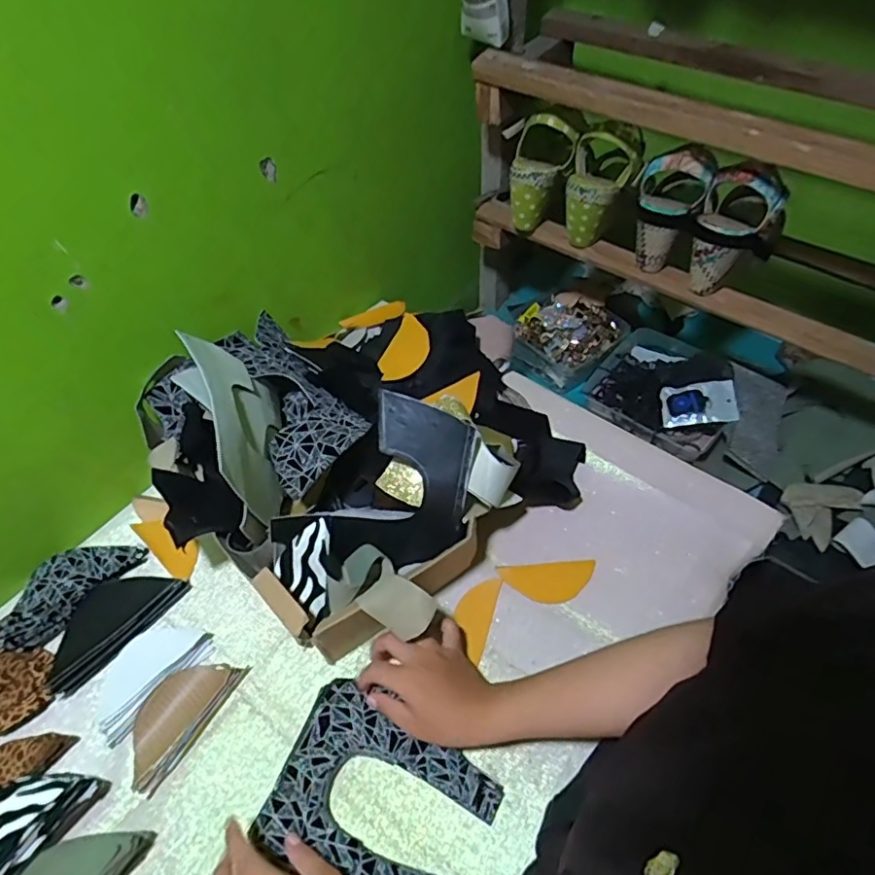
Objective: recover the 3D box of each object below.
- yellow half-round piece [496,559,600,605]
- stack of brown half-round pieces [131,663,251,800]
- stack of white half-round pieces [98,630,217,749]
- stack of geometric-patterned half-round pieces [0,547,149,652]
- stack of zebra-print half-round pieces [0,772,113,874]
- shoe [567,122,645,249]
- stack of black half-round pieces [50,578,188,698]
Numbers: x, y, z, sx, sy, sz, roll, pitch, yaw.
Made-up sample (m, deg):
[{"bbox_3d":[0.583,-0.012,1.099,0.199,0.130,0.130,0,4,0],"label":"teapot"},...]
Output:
[{"bbox_3d":[0.122,0.159,0.629,0.106,0.011,0.043,-4,52,0],"label":"yellow half-round piece"},{"bbox_3d":[-0.250,0.267,0.553,0.061,0.020,0.124,26,58,21],"label":"stack of brown half-round pieces"},{"bbox_3d":[-0.290,0.232,0.573,0.066,0.016,0.116,30,59,23],"label":"stack of white half-round pieces"},{"bbox_3d":[-0.405,0.157,0.619,0.075,0.022,0.145,28,59,22],"label":"stack of geometric-patterned half-round pieces"},{"bbox_3d":[-0.354,0.331,0.477,0.064,0.056,0.124,31,60,24],"label":"stack of zebra-print half-round pieces"},{"bbox_3d":[0.210,-0.324,0.740,0.082,0.143,0.077,15,55,14],"label":"shoe"},{"bbox_3d":[-0.346,0.191,0.598,0.078,0.024,0.143,26,58,21],"label":"stack of black half-round pieces"}]

